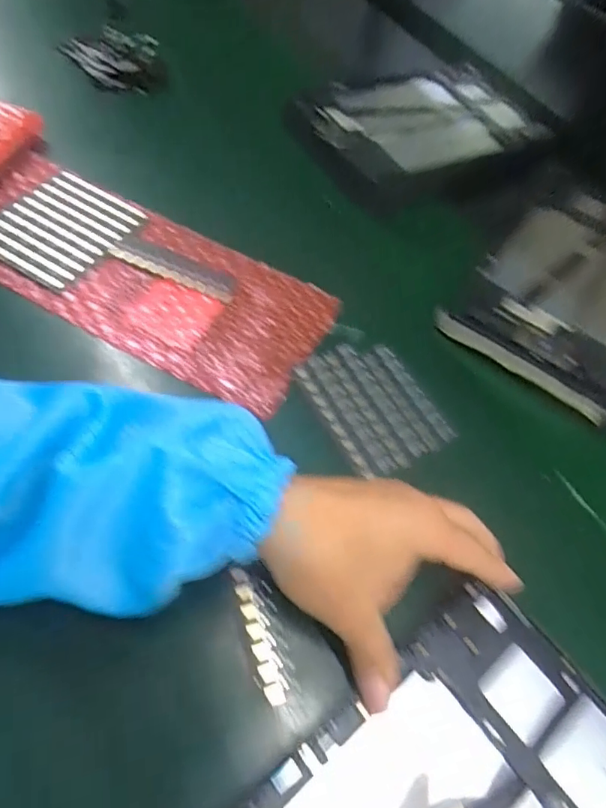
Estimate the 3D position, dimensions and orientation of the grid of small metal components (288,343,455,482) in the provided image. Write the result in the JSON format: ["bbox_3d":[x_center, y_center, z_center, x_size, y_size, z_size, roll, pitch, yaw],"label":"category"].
[{"bbox_3d":[0.047,-0.001,0.344,0.072,0.008,0.093,-24,65,-22],"label":"grid of small metal components"}]

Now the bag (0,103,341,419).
[{"bbox_3d":[-0.162,-0.128,0.383,0.384,0.025,0.135,28,58,9],"label":"bag"}]

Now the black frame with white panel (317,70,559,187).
[{"bbox_3d":[0.123,-0.300,0.531,0.269,0.024,0.170,-31,64,-26],"label":"black frame with white panel"}]

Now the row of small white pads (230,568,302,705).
[{"bbox_3d":[-0.020,0.119,0.267,0.019,0.007,0.067,-12,61,-16],"label":"row of small white pads"}]

